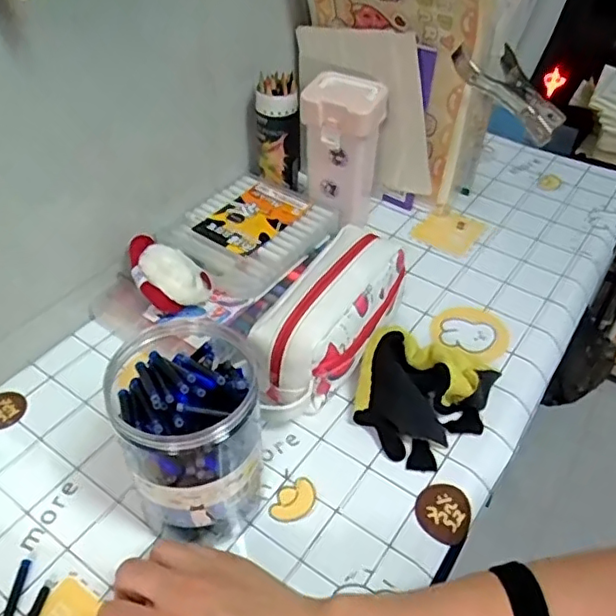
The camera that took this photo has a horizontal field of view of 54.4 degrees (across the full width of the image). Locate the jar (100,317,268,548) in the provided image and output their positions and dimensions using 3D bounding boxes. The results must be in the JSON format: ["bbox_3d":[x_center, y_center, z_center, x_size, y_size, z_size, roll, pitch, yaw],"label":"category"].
[{"bbox_3d":[-0.085,0.095,0.441,0.095,0.147,0.105,-15,47,-17],"label":"jar"}]

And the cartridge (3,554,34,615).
[{"bbox_3d":[-0.208,0.201,0.429,0.007,0.004,0.051,2,44,0],"label":"cartridge"}]

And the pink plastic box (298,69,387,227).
[{"bbox_3d":[0.039,-0.170,0.675,0.085,0.157,0.062,11,47,13],"label":"pink plastic box"}]

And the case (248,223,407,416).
[{"bbox_3d":[0.021,0.013,0.562,0.082,0.098,0.197,24,48,21],"label":"case"}]

